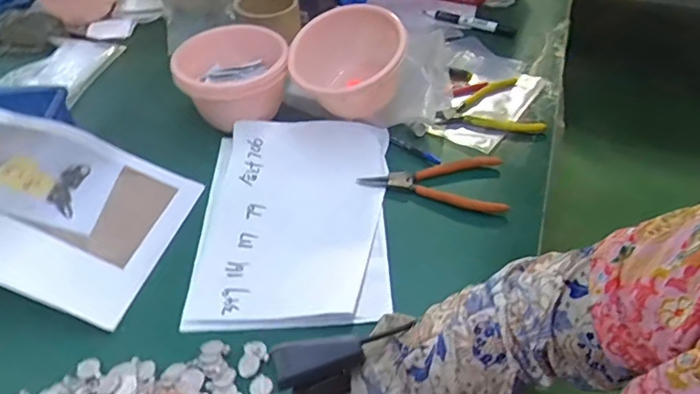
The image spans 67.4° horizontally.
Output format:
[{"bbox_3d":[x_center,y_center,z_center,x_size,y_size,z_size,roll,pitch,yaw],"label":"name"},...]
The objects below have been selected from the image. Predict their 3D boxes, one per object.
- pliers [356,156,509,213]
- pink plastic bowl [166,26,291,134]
[{"bbox_3d":[0.099,-0.019,0.640,0.172,0.017,0.093,1,46,4],"label":"pliers"},{"bbox_3d":[-0.158,-0.163,0.718,0.140,0.093,0.143,-13,47,-9],"label":"pink plastic bowl"}]

